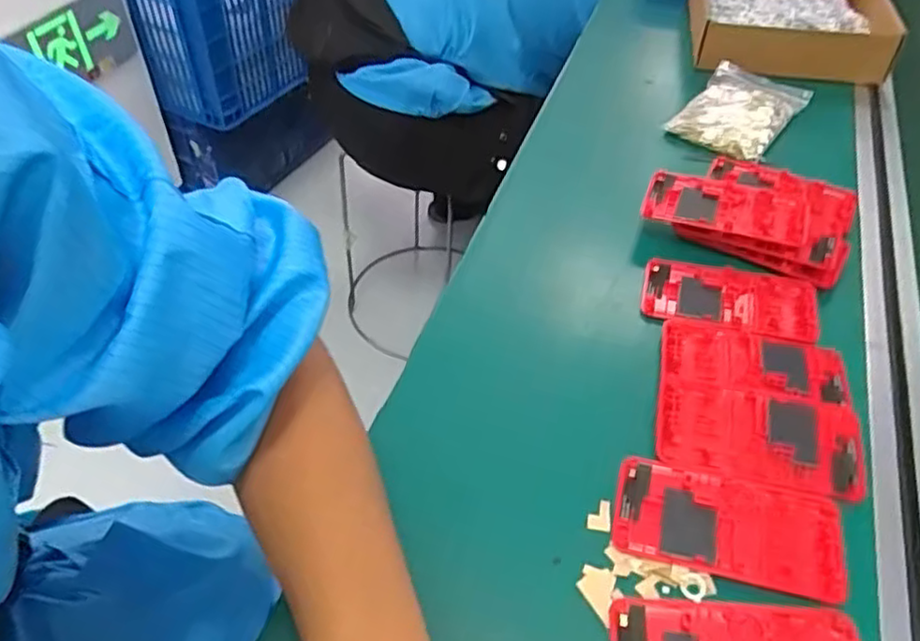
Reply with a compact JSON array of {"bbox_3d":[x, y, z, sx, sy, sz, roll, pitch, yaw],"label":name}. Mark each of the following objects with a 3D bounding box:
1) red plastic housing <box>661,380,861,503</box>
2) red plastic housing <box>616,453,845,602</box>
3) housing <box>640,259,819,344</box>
[{"bbox_3d":[0.185,0.069,0.418,0.121,0.011,0.063,9,47,10],"label":"red plastic housing"},{"bbox_3d":[0.150,0.114,0.383,0.121,0.006,0.060,11,48,12],"label":"red plastic housing"},{"bbox_3d":[0.200,-0.014,0.509,0.122,0.018,0.064,11,48,12],"label":"housing"}]

